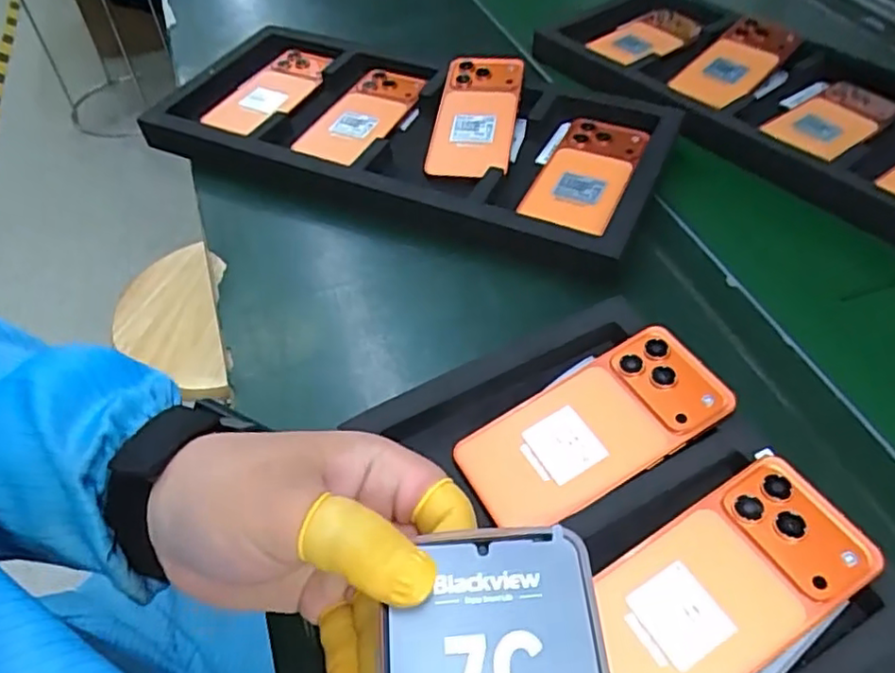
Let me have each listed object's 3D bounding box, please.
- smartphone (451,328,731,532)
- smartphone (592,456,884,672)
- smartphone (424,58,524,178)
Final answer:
[{"bbox_3d":[0.088,0.054,0.386,0.162,0.009,0.077,-29,55,-11],"label":"smartphone"},{"bbox_3d":[0.139,0.125,0.323,0.157,0.015,0.073,-25,55,-18],"label":"smartphone"},{"bbox_3d":[0.025,-0.202,0.586,0.072,0.015,0.147,4,58,12],"label":"smartphone"}]

